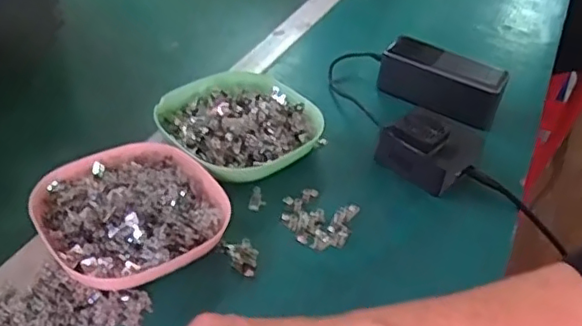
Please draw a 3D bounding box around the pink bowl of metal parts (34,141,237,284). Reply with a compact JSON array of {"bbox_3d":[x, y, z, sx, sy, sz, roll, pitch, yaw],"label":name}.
[{"bbox_3d":[-0.123,0.036,0.472,0.133,0.036,0.134,-24,48,-33],"label":"pink bowl of metal parts"}]

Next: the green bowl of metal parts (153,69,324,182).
[{"bbox_3d":[-0.052,-0.039,0.583,0.137,0.033,0.142,-26,48,-35],"label":"green bowl of metal parts"}]

